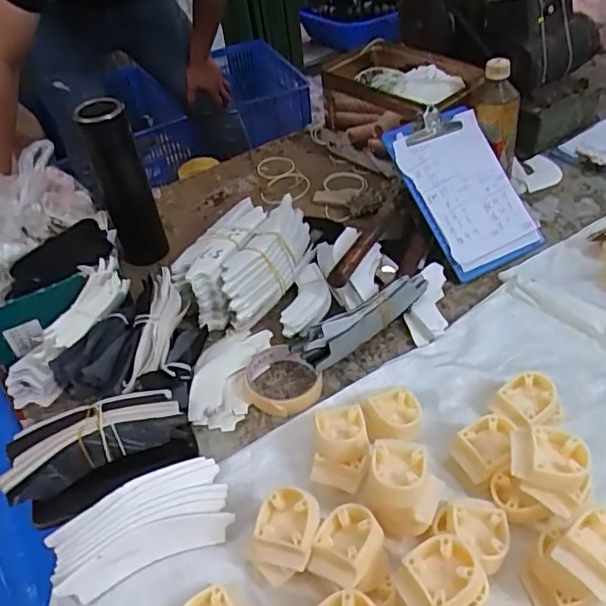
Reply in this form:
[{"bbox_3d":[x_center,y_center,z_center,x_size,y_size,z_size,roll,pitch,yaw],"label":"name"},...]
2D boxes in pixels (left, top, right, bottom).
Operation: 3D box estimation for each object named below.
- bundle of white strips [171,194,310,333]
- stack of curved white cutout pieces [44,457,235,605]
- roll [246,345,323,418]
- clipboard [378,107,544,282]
[{"bbox_3d":[-0.072,-0.058,0.772,0.123,0.076,0.203,20,50,26],"label":"bundle of white strips"},{"bbox_3d":[-0.147,0.199,0.535,0.155,0.036,0.078,-21,45,-14],"label":"stack of curved white cutout pieces"},{"bbox_3d":[-0.026,0.083,0.654,0.072,0.022,0.091,-27,46,-19],"label":"roll"},{"bbox_3d":[0.216,-0.153,0.791,0.150,0.016,0.228,-26,80,-19],"label":"clipboard"}]

